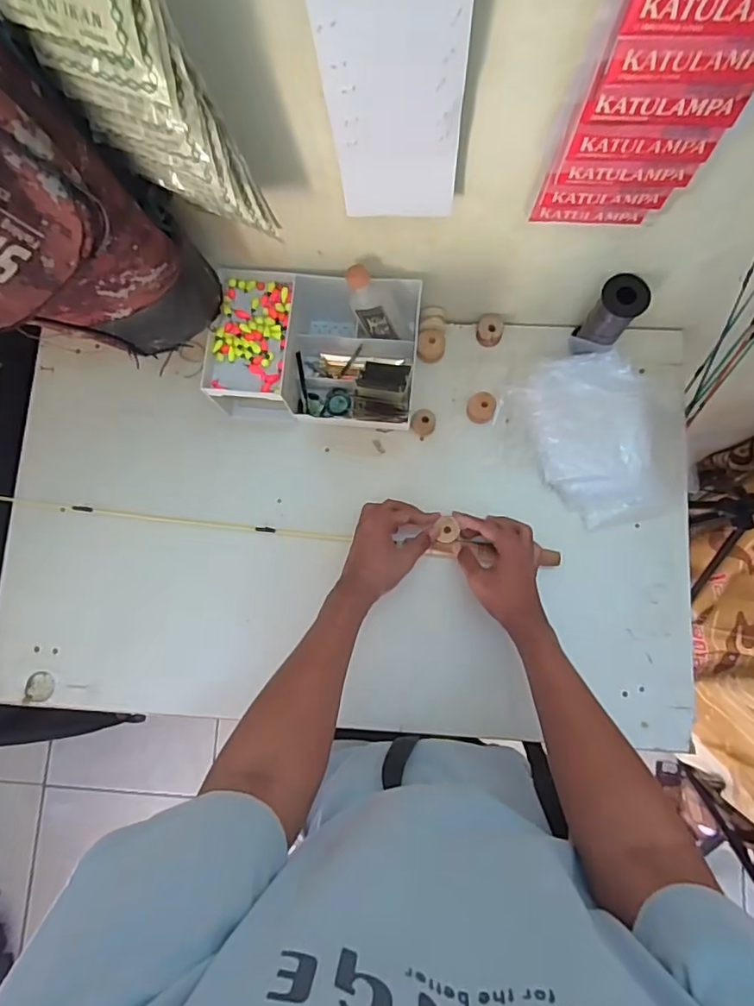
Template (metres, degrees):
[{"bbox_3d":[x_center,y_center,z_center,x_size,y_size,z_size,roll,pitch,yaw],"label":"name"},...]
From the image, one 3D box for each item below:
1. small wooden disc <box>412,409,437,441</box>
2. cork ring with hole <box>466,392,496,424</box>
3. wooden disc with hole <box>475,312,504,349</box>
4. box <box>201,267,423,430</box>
[{"bbox_3d":[0.057,-0.098,0.674,0.029,0.024,0.025,-43,81,-4],"label":"small wooden disc"},{"bbox_3d":[0.127,-0.116,0.673,0.033,0.019,0.035,0,81,3],"label":"cork ring with hole"},{"bbox_3d":[0.141,-0.215,0.689,0.033,0.022,0.034,0,81,3],"label":"wooden disc with hole"},{"bbox_3d":[-0.068,-0.177,0.653,0.229,0.097,0.153,7,81,4],"label":"box"}]

